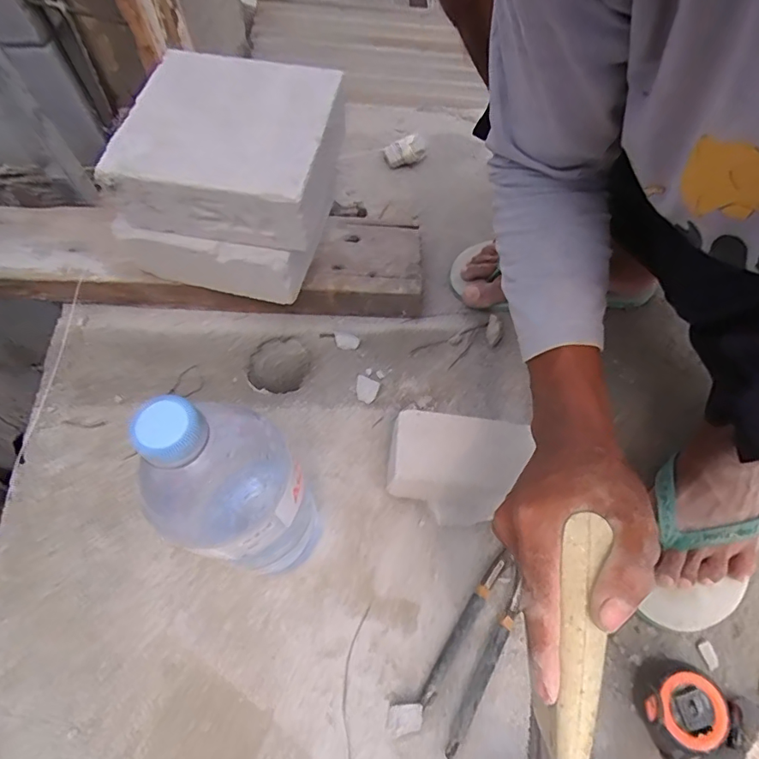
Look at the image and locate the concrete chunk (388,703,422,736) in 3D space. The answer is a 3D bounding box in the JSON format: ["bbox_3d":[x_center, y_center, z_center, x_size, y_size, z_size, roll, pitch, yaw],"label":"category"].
[{"bbox_3d":[0.023,0.308,0.439,0.031,0.024,0.022,-9,65,-5],"label":"concrete chunk"}]

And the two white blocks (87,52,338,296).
[{"bbox_3d":[-0.156,-0.228,0.542,0.206,0.135,0.220,12,65,5],"label":"two white blocks"}]

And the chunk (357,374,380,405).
[{"bbox_3d":[-0.016,0.012,0.591,0.028,0.007,0.033,20,66,9],"label":"chunk"}]

